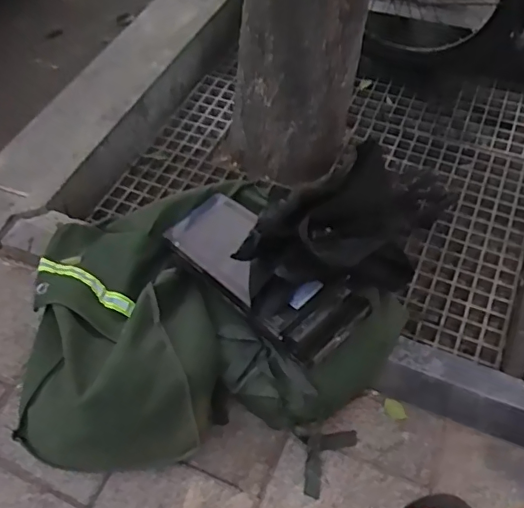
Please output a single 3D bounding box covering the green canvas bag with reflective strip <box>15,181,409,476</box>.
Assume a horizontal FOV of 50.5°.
[{"bbox_3d":[-0.123,0.096,1.007,0.630,0.187,0.496,-19,56,-11],"label":"green canvas bag with reflective strip"}]

